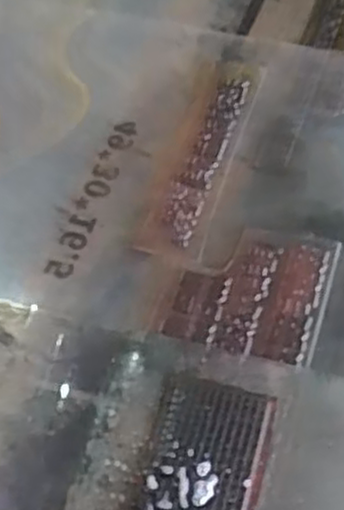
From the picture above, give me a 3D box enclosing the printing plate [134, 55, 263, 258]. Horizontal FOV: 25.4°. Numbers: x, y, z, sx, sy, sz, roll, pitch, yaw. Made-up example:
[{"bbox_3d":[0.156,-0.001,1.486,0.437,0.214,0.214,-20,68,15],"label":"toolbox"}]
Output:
[{"bbox_3d":[0.023,-0.074,0.537,0.042,0.004,0.181,12,58,13],"label":"printing plate"}]

